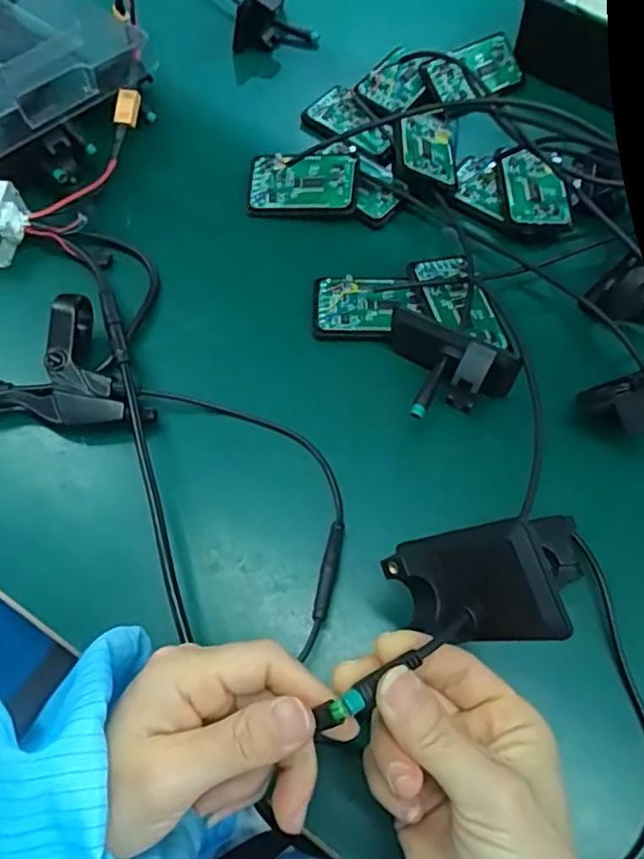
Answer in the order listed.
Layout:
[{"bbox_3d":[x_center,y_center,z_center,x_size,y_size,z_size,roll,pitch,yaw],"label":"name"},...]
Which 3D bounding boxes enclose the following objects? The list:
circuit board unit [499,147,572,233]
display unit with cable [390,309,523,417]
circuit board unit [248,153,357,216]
[{"bbox_3d":[0.149,-0.170,0.448,0.044,0.017,0.065,-1,64,1],"label":"circuit board unit"},{"bbox_3d":[0.072,-0.032,0.379,0.079,0.050,0.044,25,67,13],"label":"display unit with cable"},{"bbox_3d":[-0.015,-0.177,0.457,0.079,0.007,0.046,3,84,8],"label":"circuit board unit"}]

